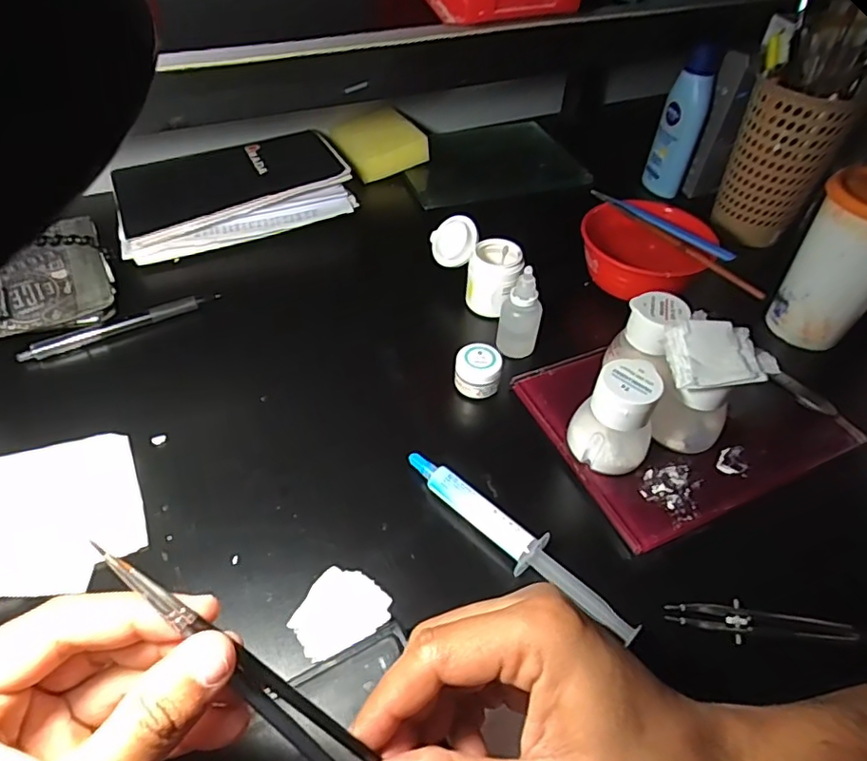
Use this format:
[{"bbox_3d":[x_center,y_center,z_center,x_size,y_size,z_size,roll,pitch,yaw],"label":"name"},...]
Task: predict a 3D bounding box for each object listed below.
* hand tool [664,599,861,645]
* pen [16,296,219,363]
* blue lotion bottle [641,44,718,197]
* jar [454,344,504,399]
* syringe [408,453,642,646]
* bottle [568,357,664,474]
[{"bbox_3d":[0.172,0.129,0.304,0.096,0.011,0.016,4,48,0],"label":"hand tool"},{"bbox_3d":[-0.244,-0.044,0.451,0.146,0.014,0.013,-22,53,-22],"label":"pen"},{"bbox_3d":[0.253,-0.261,0.582,0.042,0.140,0.026,21,51,14],"label":"blue lotion bottle"},{"bbox_3d":[0.032,-0.006,0.416,0.033,0.029,0.031,2,48,-2],"label":"jar"},{"bbox_3d":[0.045,0.093,0.332,0.158,0.019,0.022,33,54,23],"label":"syringe"},{"bbox_3d":[0.115,0.022,0.353,0.048,0.063,0.046,34,54,24],"label":"bottle"}]

